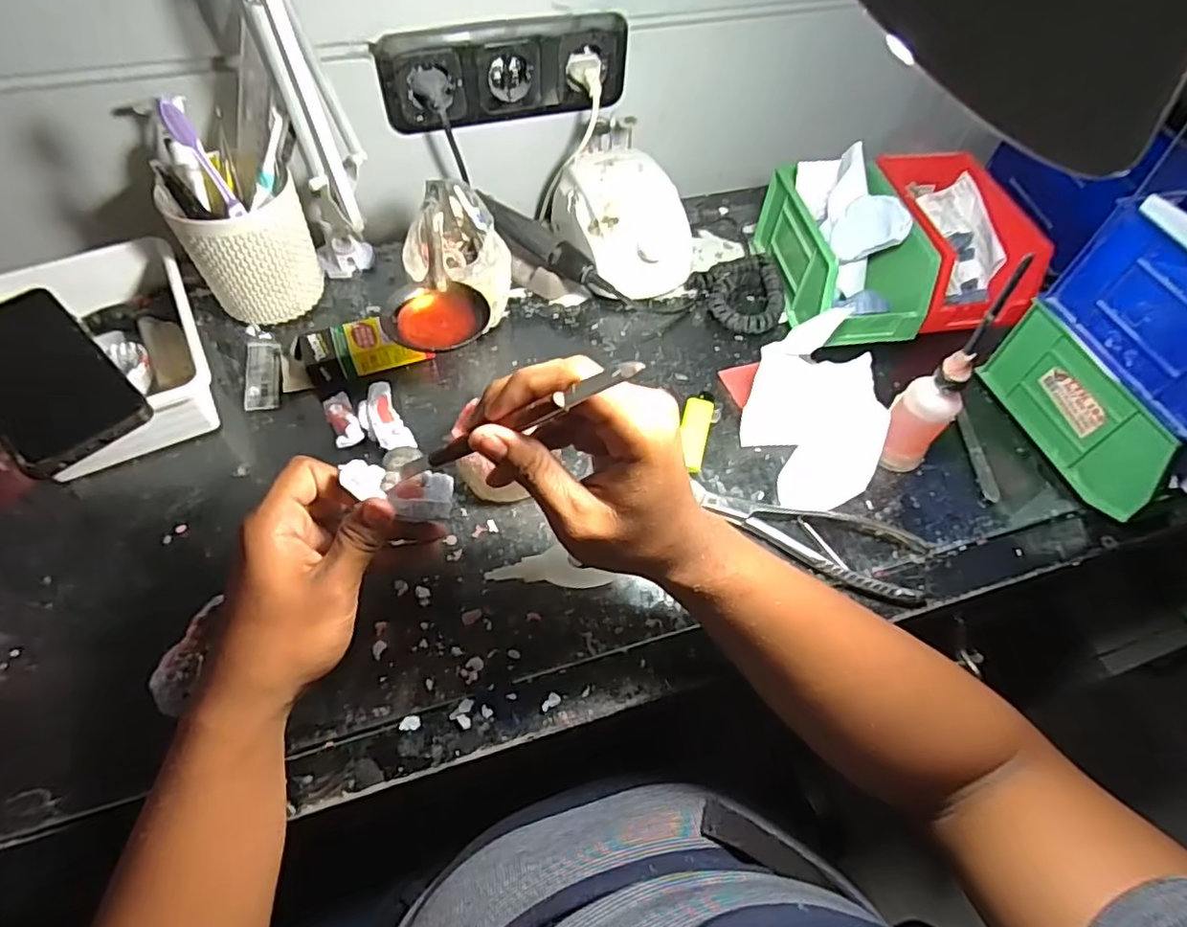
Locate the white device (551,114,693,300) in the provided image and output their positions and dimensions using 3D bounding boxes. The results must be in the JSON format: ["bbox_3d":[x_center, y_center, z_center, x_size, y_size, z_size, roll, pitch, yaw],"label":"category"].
[{"bbox_3d":[0.025,-0.238,0.600,0.108,0.091,0.155,-22,61,-17],"label":"white device"}]

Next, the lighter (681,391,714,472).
[{"bbox_3d":[0.082,-0.028,0.508,0.022,0.009,0.076,14,57,5],"label":"lighter"}]

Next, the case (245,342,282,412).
[{"bbox_3d":[-0.271,-0.073,0.512,0.027,0.005,0.061,-7,71,-8],"label":"case"}]

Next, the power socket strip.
[{"bbox_3d":[-0.074,-0.349,0.561,0.223,0.081,0.030,-16,59,-14],"label":"power socket strip"}]

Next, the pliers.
[{"bbox_3d":[0.159,0.055,0.457,0.168,0.013,0.055,18,57,8],"label":"pliers"}]

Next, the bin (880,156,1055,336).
[{"bbox_3d":[0.327,-0.196,0.567,0.095,0.069,0.197,-8,58,-9],"label":"bin"}]

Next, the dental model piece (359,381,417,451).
[{"bbox_3d":[-0.163,-0.032,0.488,0.030,0.020,0.068,-23,61,-18],"label":"dental model piece"}]

